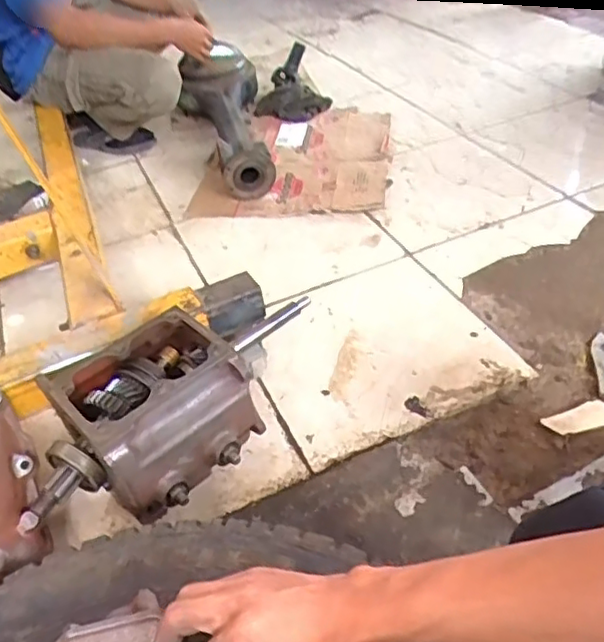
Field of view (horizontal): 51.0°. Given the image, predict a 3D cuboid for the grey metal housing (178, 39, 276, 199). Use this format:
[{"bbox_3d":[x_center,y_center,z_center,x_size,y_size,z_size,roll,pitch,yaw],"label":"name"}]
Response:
[{"bbox_3d":[-0.213,-0.553,1.722,0.247,0.175,0.654,-12,40,-5],"label":"grey metal housing"}]

